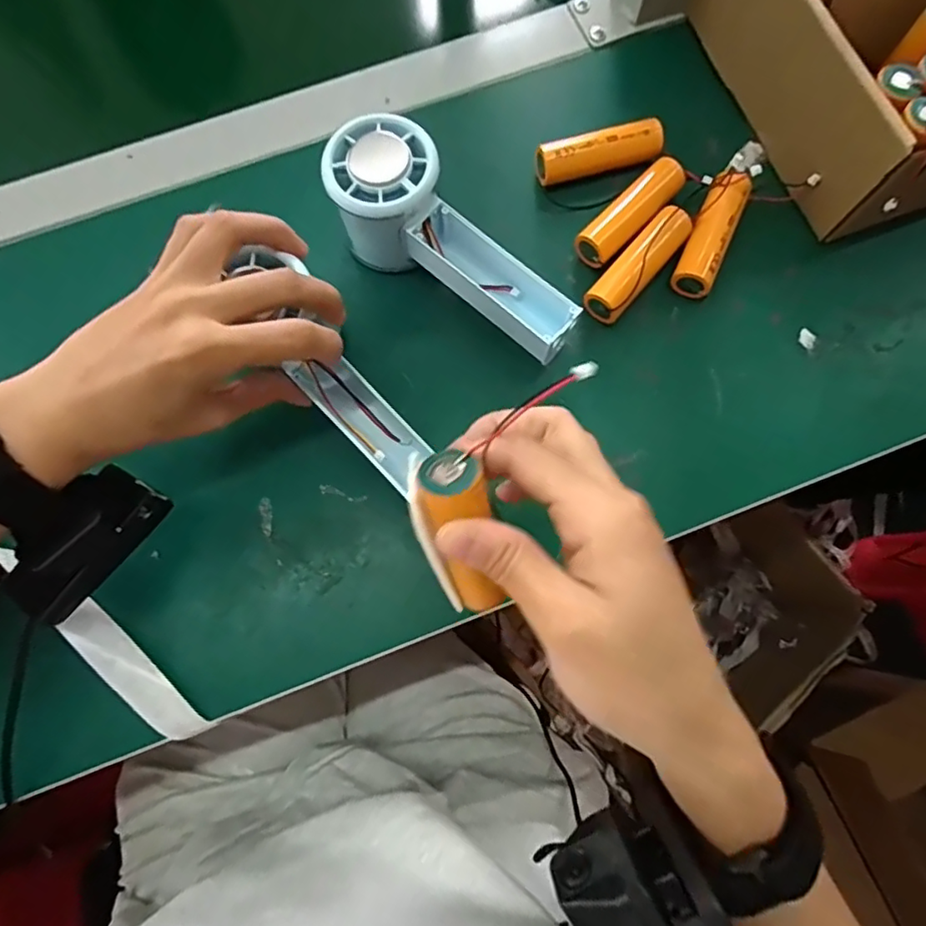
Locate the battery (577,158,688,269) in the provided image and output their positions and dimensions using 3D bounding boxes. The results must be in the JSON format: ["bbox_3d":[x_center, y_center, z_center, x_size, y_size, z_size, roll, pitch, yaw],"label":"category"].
[{"bbox_3d":[0.096,-0.142,0.337,0.022,0.019,0.078,43,81,10],"label":"battery"}]

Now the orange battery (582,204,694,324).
[{"bbox_3d":[0.097,-0.110,0.325,0.023,0.027,0.074,39,80,9],"label":"orange battery"}]

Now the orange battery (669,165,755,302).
[{"bbox_3d":[0.140,-0.128,0.328,0.022,0.024,0.070,25,78,6],"label":"orange battery"}]

